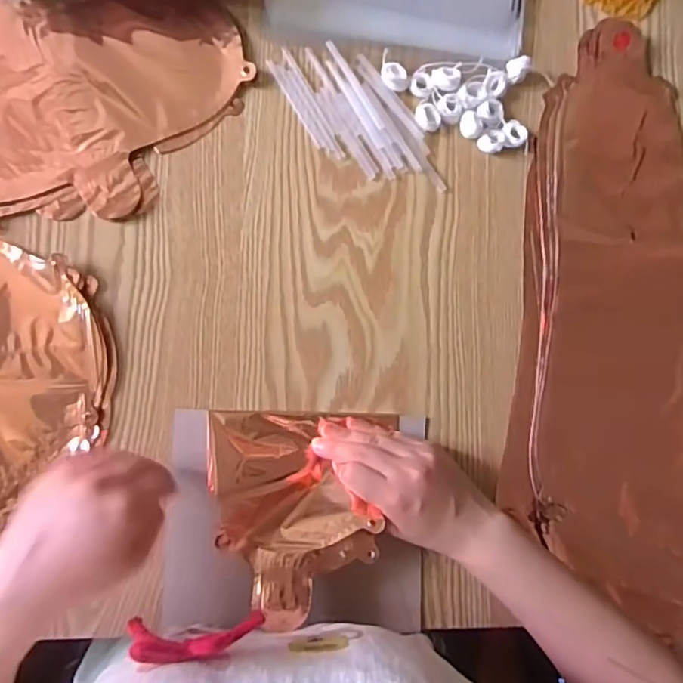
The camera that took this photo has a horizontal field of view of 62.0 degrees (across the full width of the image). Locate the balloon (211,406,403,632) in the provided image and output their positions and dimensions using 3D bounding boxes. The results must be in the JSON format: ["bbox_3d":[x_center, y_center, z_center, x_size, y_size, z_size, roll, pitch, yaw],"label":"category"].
[{"bbox_3d":[-0.023,0.118,0.417,0.131,0.049,0.141,-8,88,-7],"label":"balloon"}]

